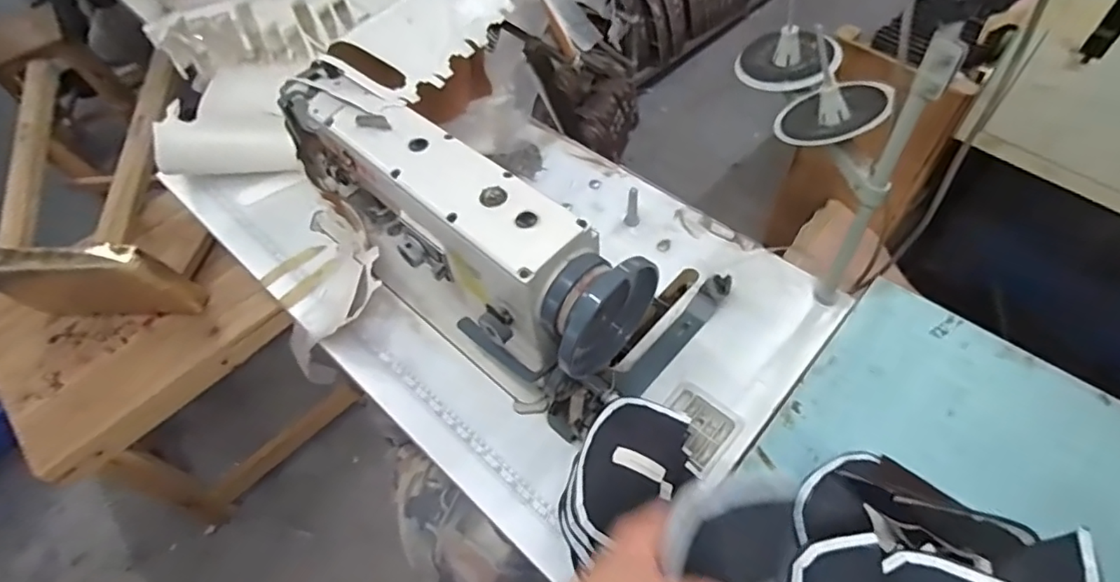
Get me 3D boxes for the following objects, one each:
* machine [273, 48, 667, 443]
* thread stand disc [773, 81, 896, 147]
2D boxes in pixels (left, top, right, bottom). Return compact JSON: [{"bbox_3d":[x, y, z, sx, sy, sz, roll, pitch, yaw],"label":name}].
[{"bbox_3d":[-0.134,-0.060,0.687,0.522,0.234,0.151,33,66,23],"label":"machine"},{"bbox_3d":[0.302,-0.219,0.647,0.099,0.047,0.116,4,54,35],"label":"thread stand disc"}]

